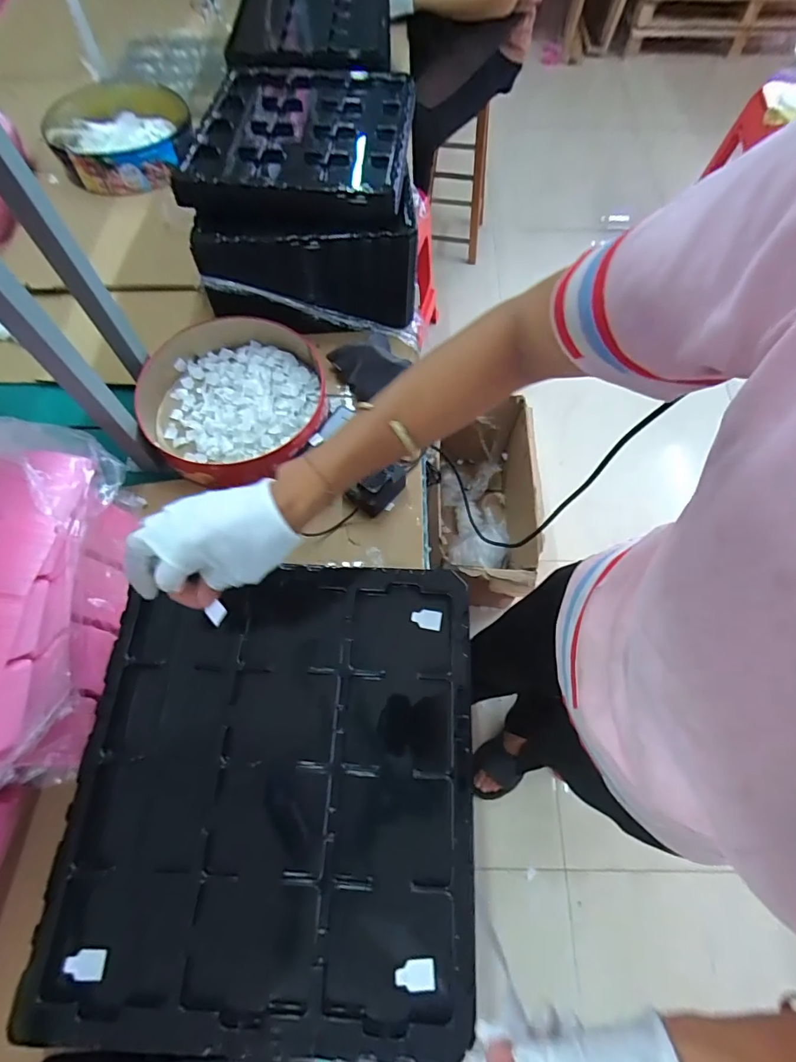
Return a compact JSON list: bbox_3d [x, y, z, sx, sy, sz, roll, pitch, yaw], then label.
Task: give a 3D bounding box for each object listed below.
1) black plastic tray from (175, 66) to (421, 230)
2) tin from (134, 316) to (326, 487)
[{"bbox_3d":[-0.155,-0.638,0.777,0.339,0.031,0.424,1,66,1],"label":"black plastic tray"},{"bbox_3d":[-0.253,-0.212,0.756,0.271,0.072,0.290,0,66,0],"label":"tin"}]

